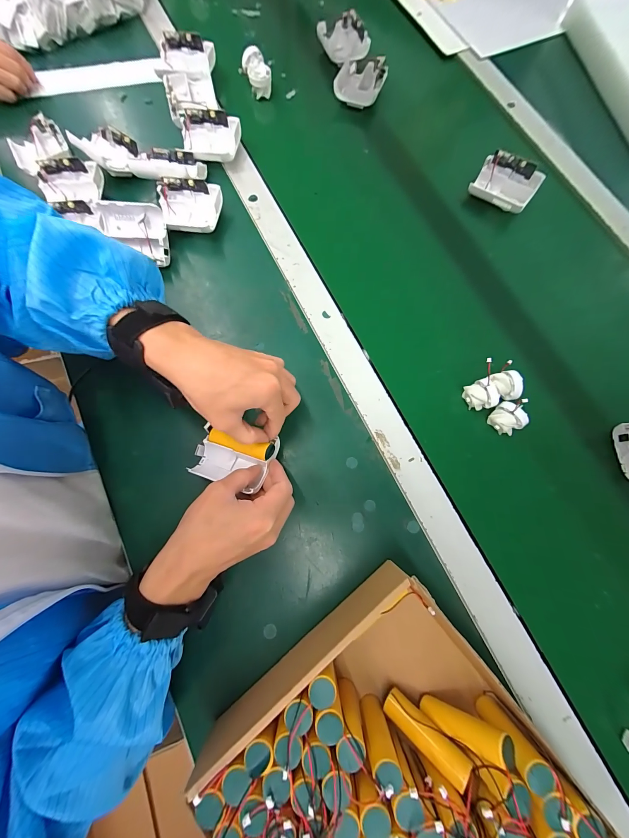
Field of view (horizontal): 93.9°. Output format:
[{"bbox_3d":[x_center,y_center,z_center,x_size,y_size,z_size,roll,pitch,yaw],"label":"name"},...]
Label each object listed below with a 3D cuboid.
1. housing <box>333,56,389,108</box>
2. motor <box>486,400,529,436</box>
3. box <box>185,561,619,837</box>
[{"bbox_3d":[0.072,-0.537,0.464,0.075,0.031,0.083,18,81,4],"label":"housing"},{"bbox_3d":[0.219,-0.002,0.331,0.030,0.029,0.034,-16,80,-1],"label":"motor"},{"bbox_3d":[0.065,0.293,0.234,0.223,0.083,0.240,-38,81,-5],"label":"box"}]

